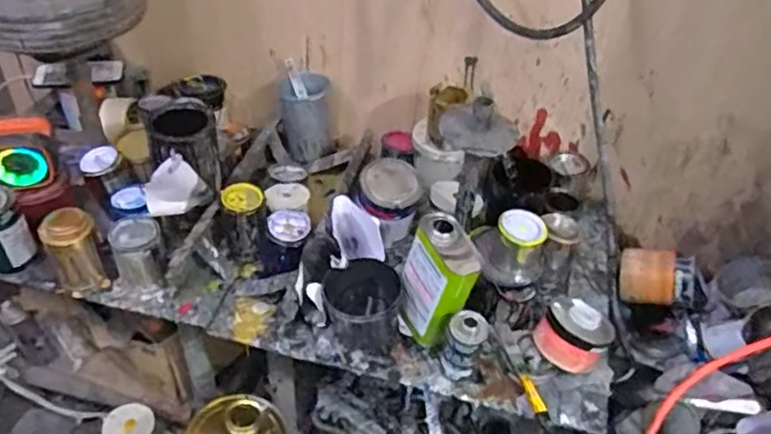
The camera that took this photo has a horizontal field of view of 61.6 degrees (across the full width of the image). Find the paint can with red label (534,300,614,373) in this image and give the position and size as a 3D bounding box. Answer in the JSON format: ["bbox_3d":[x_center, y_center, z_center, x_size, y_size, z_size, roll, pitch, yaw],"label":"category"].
[{"bbox_3d":[0.284,0.183,0.978,0.098,0.069,0.097,2,42,-2],"label":"paint can with red label"}]

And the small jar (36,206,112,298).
[{"bbox_3d":[-0.490,0.057,1.022,0.076,0.126,0.076,-22,48,-26],"label":"small jar"}]

